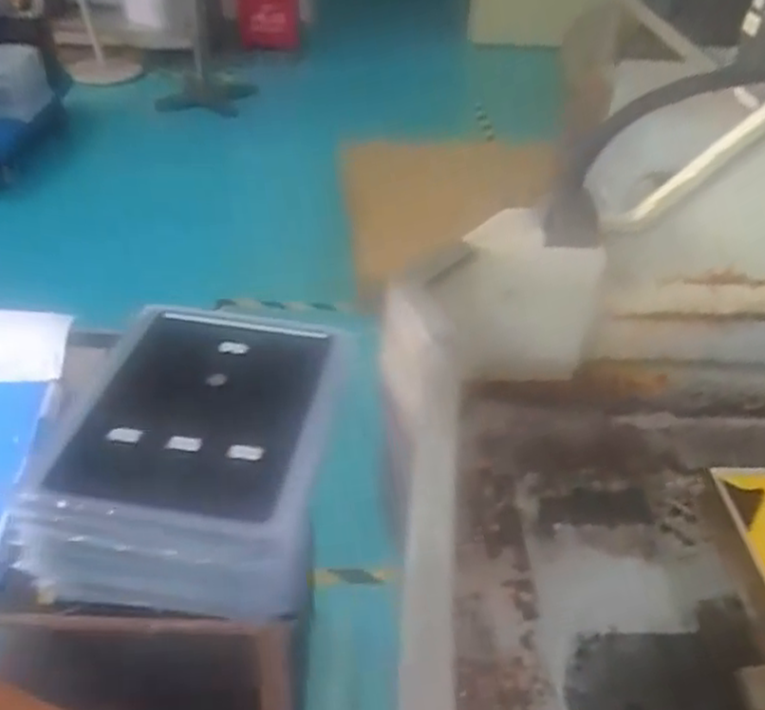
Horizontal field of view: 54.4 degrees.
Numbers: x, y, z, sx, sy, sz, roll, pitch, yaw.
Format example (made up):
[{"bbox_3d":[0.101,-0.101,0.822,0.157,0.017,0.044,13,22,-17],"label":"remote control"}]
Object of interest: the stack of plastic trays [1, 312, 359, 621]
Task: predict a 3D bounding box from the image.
[{"bbox_3d":[-0.196,0.104,0.810,0.268,0.178,0.324,9,39,3],"label":"stack of plastic trays"}]

